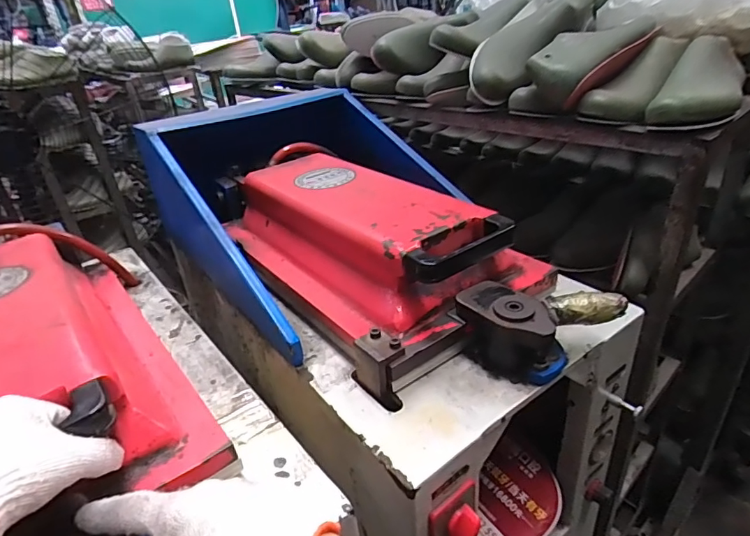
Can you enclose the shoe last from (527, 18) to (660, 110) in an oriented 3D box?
[{"bbox_3d":[0.309,-0.298,0.668,0.208,0.065,0.093,-33,38,-16],"label":"shoe last"}]

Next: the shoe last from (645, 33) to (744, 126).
[{"bbox_3d":[0.419,-0.242,0.607,0.085,0.074,0.259,18,38,35],"label":"shoe last"}]

